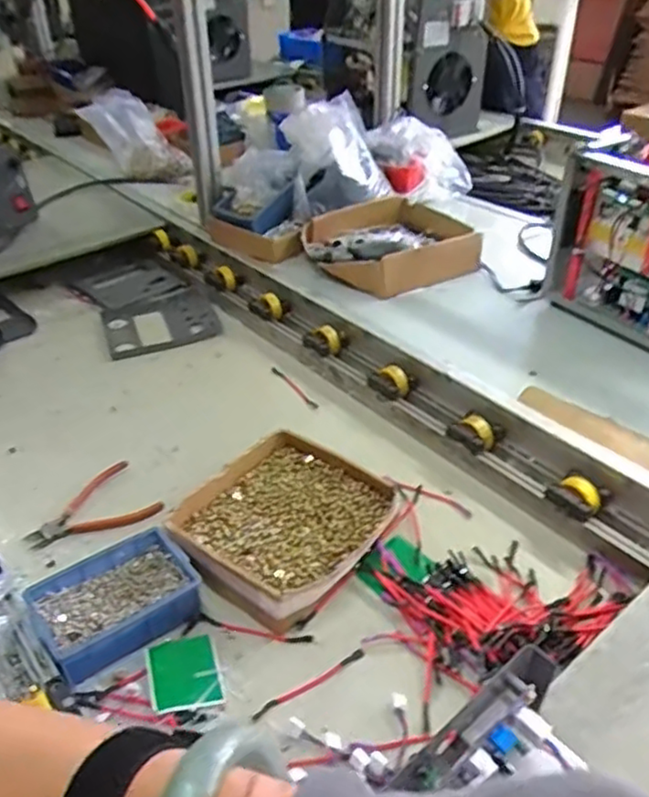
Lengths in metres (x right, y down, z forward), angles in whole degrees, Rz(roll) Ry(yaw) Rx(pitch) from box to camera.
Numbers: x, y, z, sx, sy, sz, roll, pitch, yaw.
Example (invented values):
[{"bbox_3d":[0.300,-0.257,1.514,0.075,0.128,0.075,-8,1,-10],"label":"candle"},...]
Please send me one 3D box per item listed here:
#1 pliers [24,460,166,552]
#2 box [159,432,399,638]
[{"bbox_3d":[-0.284,0.132,0.805,0.148,0.013,0.105,-31,46,-32],"label":"pliers"},{"bbox_3d":[-0.045,0.139,0.757,0.206,0.046,0.223,22,42,29],"label":"box"}]

